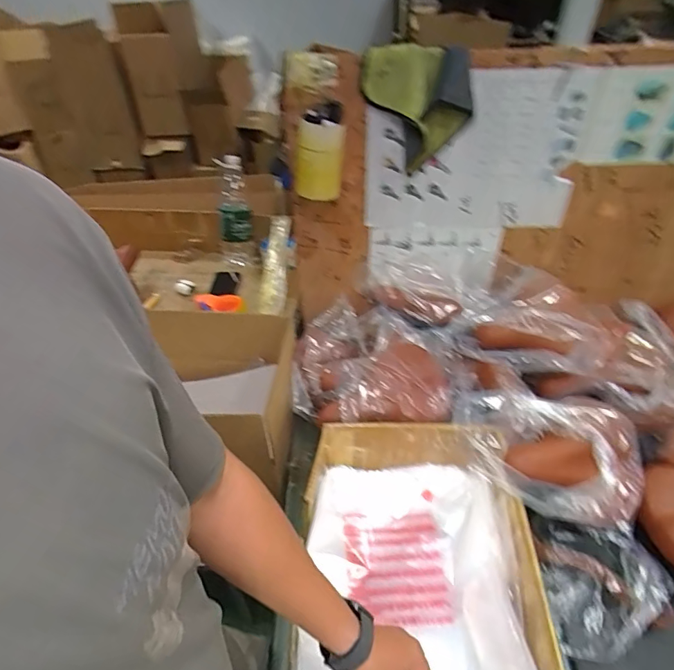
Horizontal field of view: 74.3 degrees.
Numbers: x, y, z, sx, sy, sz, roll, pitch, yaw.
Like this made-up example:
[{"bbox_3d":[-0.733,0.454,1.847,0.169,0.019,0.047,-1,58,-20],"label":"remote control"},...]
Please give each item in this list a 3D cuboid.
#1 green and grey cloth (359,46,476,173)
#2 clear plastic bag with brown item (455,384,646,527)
[{"bbox_3d":[0.142,-0.414,0.814,0.191,0.192,0.079,1,39,4],"label":"green and grey cloth"},{"bbox_3d":[0.322,0.173,0.673,0.279,0.099,0.186,5,40,9],"label":"clear plastic bag with brown item"}]

